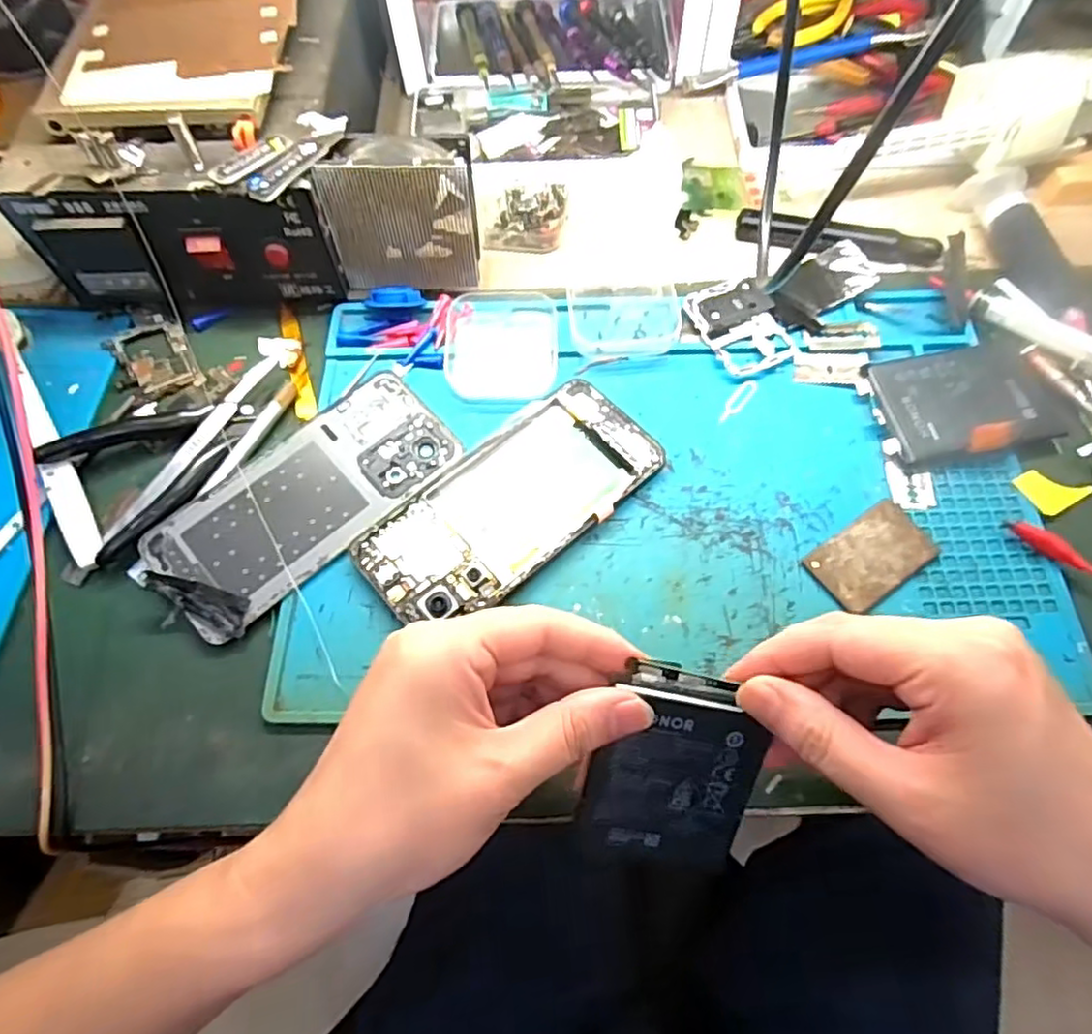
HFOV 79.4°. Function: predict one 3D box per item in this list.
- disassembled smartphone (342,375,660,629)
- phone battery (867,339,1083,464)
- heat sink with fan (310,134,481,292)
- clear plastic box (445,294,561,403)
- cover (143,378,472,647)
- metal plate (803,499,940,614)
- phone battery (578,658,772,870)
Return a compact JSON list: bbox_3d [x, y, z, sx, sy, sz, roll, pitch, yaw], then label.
[{"bbox_3d":[-0.018,-0.008,0.339,0.157,0.008,0.075,-38,70,-15],"label":"disassembled smartphone"},{"bbox_3d":[0.232,-0.065,0.361,0.099,0.008,0.062,-12,66,-4],"label":"phone battery"},{"bbox_3d":[-0.081,-0.172,0.378,0.081,0.084,0.029,-4,65,-1],"label":"heat sink with fan"},{"bbox_3d":[-0.026,-0.102,0.377,0.063,0.015,0.076,-3,65,0],"label":"clear plastic box"},{"bbox_3d":[-0.124,-0.011,0.342,0.158,0.009,0.075,-41,71,-16],"label":"cover"},{"bbox_3d":[0.161,0.019,0.324,0.061,0.005,0.036,-33,69,-13],"label":"metal plate"},{"bbox_3d":[0.049,0.099,0.253,0.062,0.007,0.083,12,105,-3],"label":"phone battery"}]

